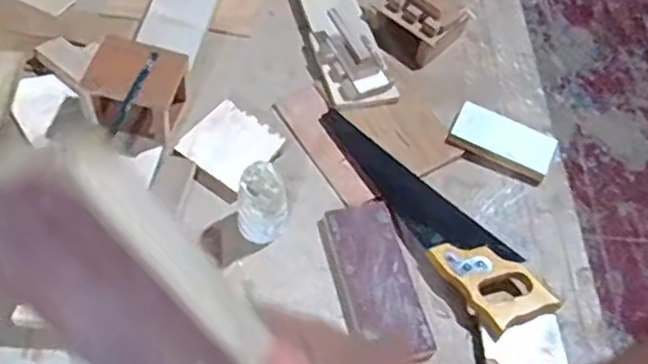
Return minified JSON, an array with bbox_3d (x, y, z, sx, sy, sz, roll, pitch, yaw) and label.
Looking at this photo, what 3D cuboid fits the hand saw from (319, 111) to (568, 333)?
[{"bbox_3d":[0.138,0.032,0.919,0.099,0.035,0.397,-28,61,-22],"label":"hand saw"}]

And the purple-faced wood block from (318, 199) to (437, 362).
[{"bbox_3d":[0.063,0.124,0.861,0.093,0.019,0.214,-10,56,-12],"label":"purple-faced wood block"}]

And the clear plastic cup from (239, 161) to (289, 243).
[{"bbox_3d":[-0.078,0.028,0.868,0.060,0.091,0.064,2,54,-3],"label":"clear plastic cup"}]

